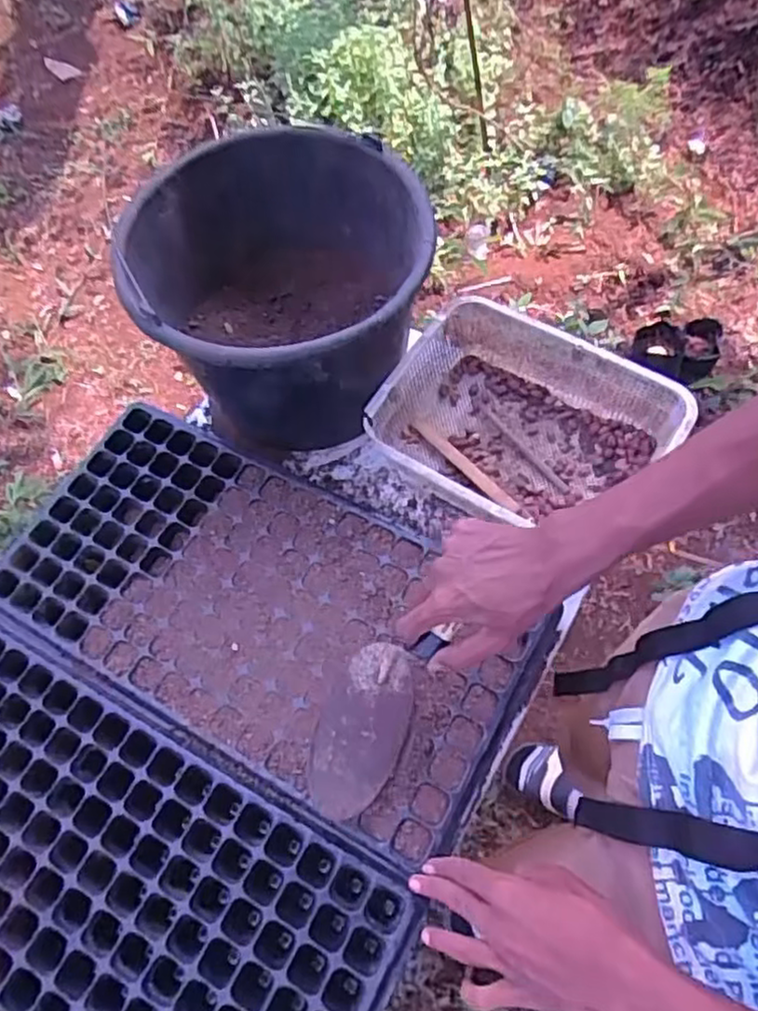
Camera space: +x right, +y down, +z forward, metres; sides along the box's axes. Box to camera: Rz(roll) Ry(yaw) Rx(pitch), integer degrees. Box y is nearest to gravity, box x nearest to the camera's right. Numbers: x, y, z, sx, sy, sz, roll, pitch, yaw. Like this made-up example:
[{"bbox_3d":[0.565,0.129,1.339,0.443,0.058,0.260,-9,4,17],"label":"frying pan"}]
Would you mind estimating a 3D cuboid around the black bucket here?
[{"bbox_3d":[-0.099,-0.211,0.740,0.292,0.209,0.277,-2,64,4],"label":"black bucket"}]

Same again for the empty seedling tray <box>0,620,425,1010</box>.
[{"bbox_3d":[-0.251,0.316,0.587,0.509,0.041,0.275,26,67,15],"label":"empty seedling tray"}]

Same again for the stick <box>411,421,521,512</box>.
[{"bbox_3d":[0.093,-0.044,0.763,0.017,0.006,0.153,-38,67,-16],"label":"stick"}]

